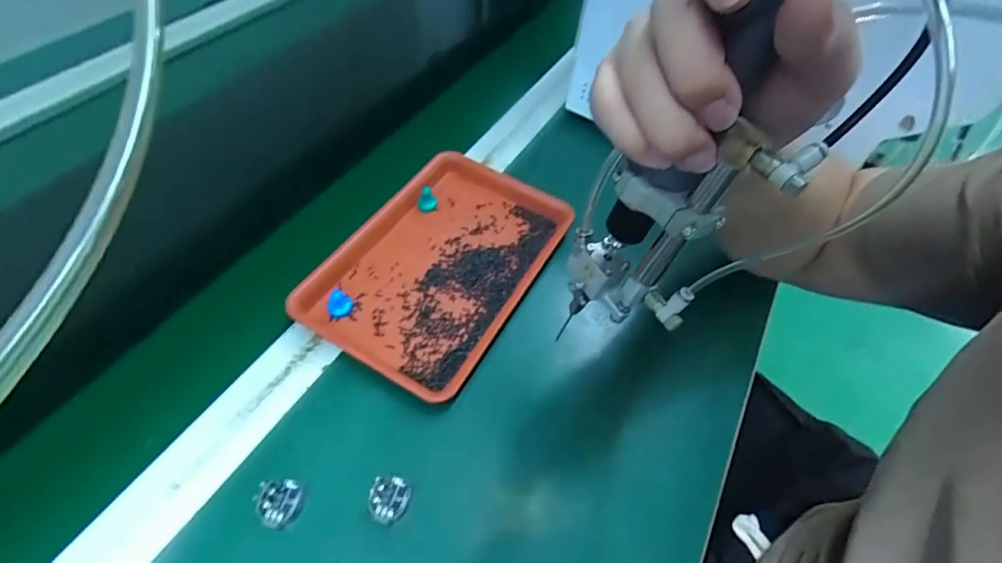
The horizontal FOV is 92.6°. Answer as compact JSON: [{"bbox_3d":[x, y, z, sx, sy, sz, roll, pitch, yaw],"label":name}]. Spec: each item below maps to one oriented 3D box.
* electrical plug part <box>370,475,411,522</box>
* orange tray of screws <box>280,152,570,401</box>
[{"bbox_3d":[-0.073,0.143,0.316,0.025,0.009,0.026,3,53,-4],"label":"electrical plug part"},{"bbox_3d":[-0.050,-0.020,0.421,0.153,0.025,0.228,26,55,14],"label":"orange tray of screws"}]

